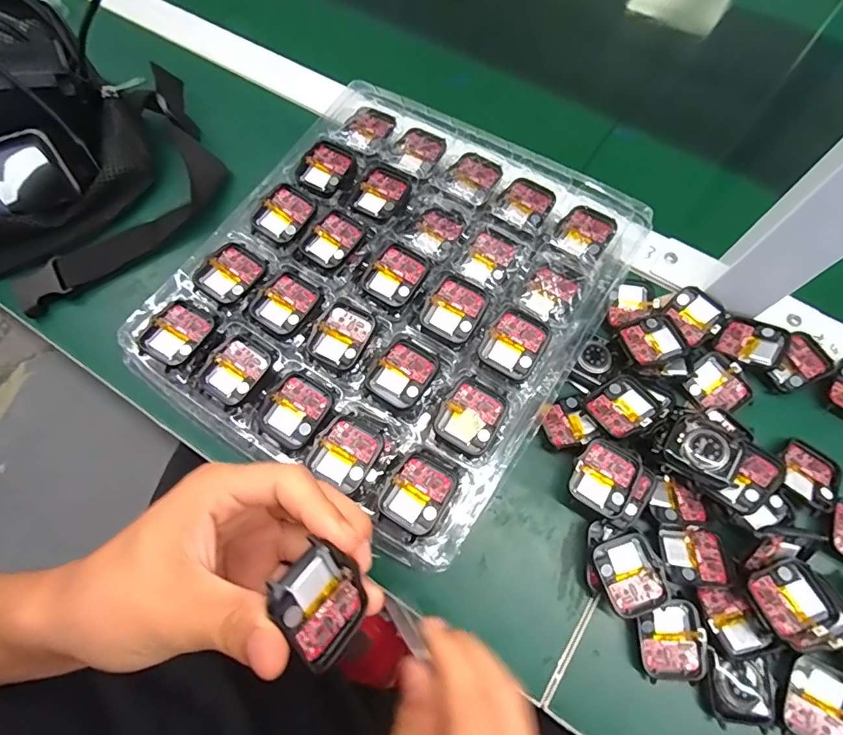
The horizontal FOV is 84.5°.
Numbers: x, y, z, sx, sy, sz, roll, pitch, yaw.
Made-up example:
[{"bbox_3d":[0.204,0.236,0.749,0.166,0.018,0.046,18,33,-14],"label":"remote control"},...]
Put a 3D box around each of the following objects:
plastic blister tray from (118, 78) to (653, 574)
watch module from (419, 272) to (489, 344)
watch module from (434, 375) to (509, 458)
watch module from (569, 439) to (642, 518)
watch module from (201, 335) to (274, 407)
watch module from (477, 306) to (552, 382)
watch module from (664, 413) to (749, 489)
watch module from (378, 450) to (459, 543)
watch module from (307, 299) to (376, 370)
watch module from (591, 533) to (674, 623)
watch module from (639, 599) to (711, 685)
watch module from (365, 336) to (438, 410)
[{"bbox_3d":[-0.018,-0.055,0.341,0.263,0.049,0.290,33,75,12],"label":"plastic blister tray"},{"bbox_3d":[0.023,-0.040,0.315,0.036,0.009,0.042,32,74,12],"label":"watch module"},{"bbox_3d":[0.032,0.031,0.293,0.038,0.005,0.044,33,74,12],"label":"watch module"},{"bbox_3d":[0.116,0.069,0.293,0.037,0.005,0.042,30,79,11],"label":"watch module"},{"bbox_3d":[-0.121,0.003,0.308,0.035,0.005,0.043,32,74,12],"label":"watch module"},{"bbox_3d":[0.062,-0.016,0.304,0.037,0.010,0.041,34,74,13],"label":"watch module"},{"bbox_3d":[0.178,0.051,0.290,0.040,0.009,0.036,35,82,24],"label":"watch module"},{"bbox_3d":[-0.002,0.076,0.274,0.038,0.009,0.047,38,75,14],"label":"watch module"},{"bbox_3d":[-0.052,-0.022,0.311,0.035,0.005,0.044,28,73,11],"label":"watch module"},{"bbox_3d":[0.128,0.128,0.287,0.038,0.016,0.043,-20,72,-5],"label":"watch module"},{"bbox_3d":[0.150,0.163,0.275,0.036,0.013,0.042,-2,71,1],"label":"watch module"},{"bbox_3d":[-0.011,0.003,0.301,0.036,0.006,0.044,33,74,13],"label":"watch module"}]

